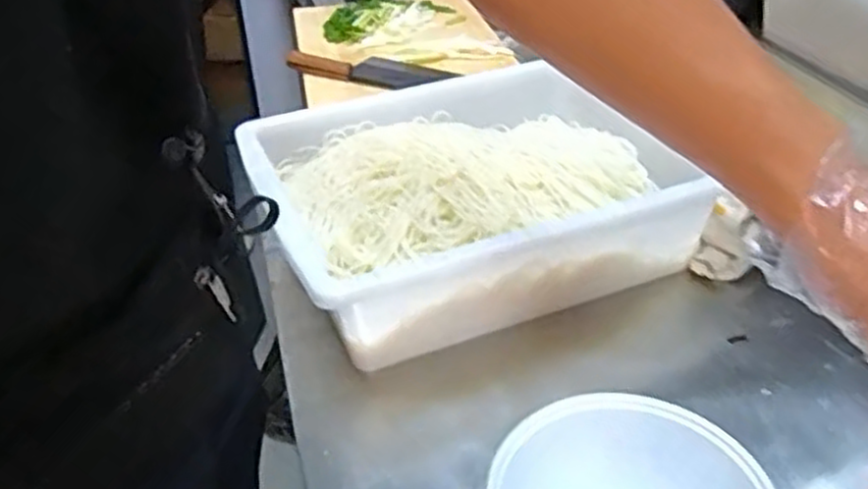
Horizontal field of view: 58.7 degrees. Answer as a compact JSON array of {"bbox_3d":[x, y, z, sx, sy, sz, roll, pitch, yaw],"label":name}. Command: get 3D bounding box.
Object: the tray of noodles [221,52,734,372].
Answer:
[{"bbox_3d":[0.038,-0.060,0.838,0.451,0.112,0.353,-17,38,-20],"label":"tray of noodles"}]

